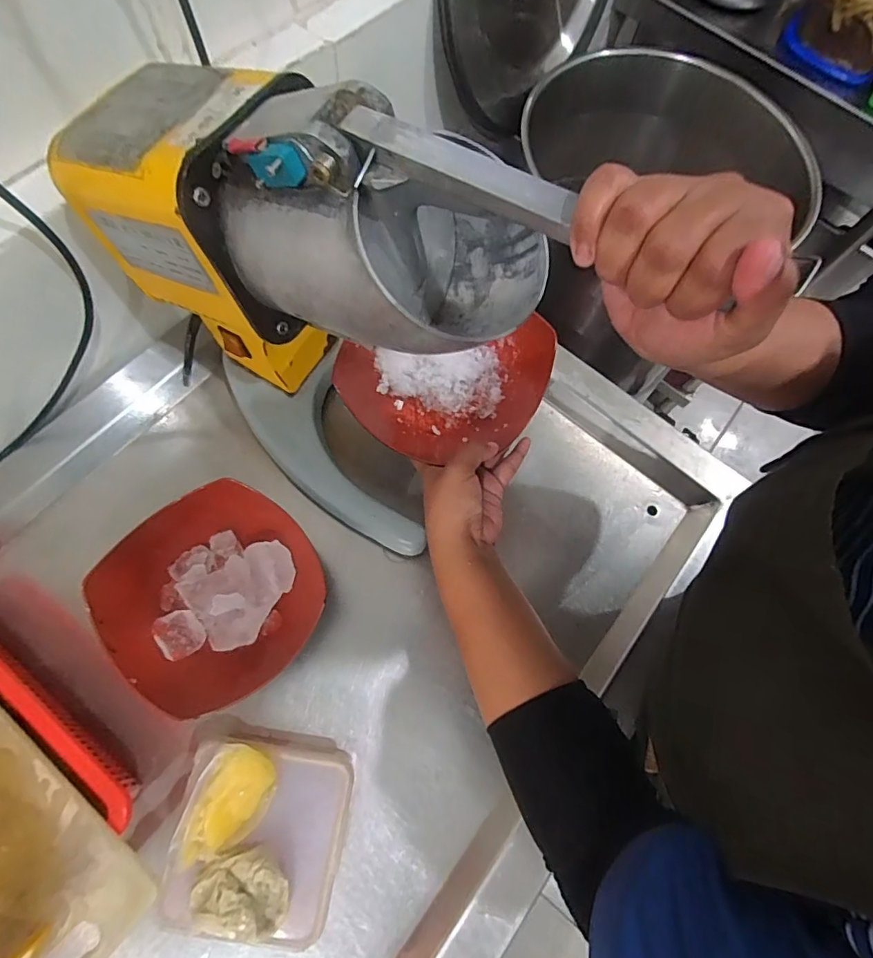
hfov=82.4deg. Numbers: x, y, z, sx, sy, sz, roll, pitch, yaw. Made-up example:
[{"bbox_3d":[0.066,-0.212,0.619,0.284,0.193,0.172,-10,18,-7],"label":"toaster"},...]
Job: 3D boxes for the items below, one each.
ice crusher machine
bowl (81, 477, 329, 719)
[{"bbox_3d":[-0.098,-0.113,0.369,0.306,0.300,0.151,29,71,10],"label":"ice crusher machine"},{"bbox_3d":[-0.192,0.099,0.441,0.170,0.070,0.160,-42,81,-17],"label":"bowl"}]

